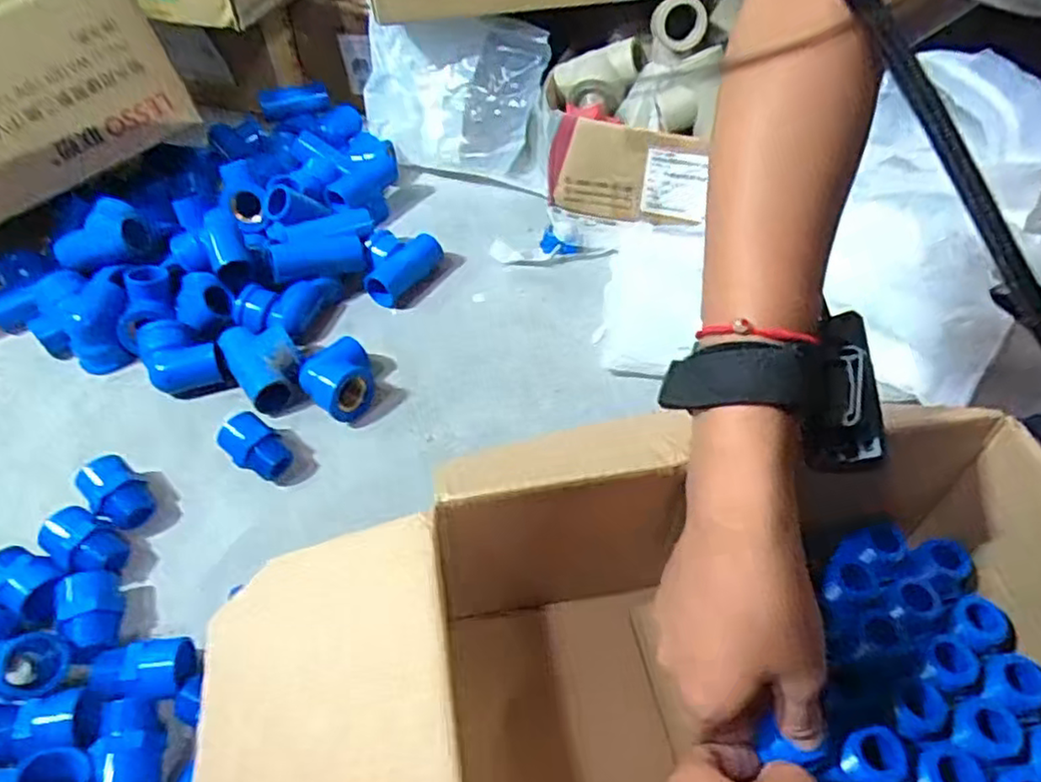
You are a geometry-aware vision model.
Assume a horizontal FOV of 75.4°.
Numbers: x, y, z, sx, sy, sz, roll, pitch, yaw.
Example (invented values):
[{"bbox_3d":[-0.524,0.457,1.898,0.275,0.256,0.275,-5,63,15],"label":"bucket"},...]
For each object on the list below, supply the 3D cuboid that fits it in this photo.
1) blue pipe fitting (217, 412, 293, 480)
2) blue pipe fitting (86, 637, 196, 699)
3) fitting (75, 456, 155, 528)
[{"bbox_3d":[-0.181,0.041,0.462,0.047,0.031,0.030,30,54,25],"label":"blue pipe fitting"},{"bbox_3d":[-0.203,0.153,0.363,0.053,0.024,0.029,-7,48,-6],"label":"blue pipe fitting"},{"bbox_3d":[-0.259,0.068,0.435,0.033,0.031,0.048,-35,56,-28],"label":"fitting"}]

